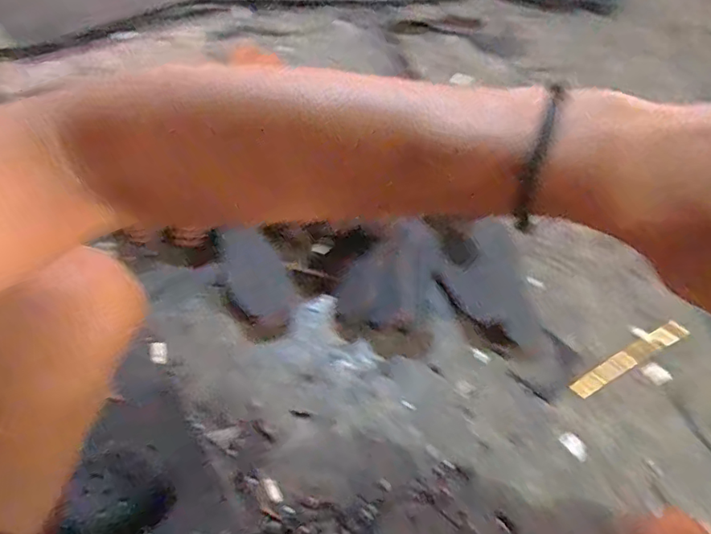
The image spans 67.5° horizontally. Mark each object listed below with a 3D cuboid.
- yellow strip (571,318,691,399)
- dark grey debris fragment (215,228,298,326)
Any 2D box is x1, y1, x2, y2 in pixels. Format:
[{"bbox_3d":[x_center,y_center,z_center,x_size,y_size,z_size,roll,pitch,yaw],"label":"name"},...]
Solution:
[{"bbox_3d":[0.403,0.131,0.779,0.211,0.012,0.029,-24,63,-16],"label":"yellow strip"},{"bbox_3d":[-0.148,0.012,0.800,0.083,0.025,0.161,-24,63,-16],"label":"dark grey debris fragment"}]

